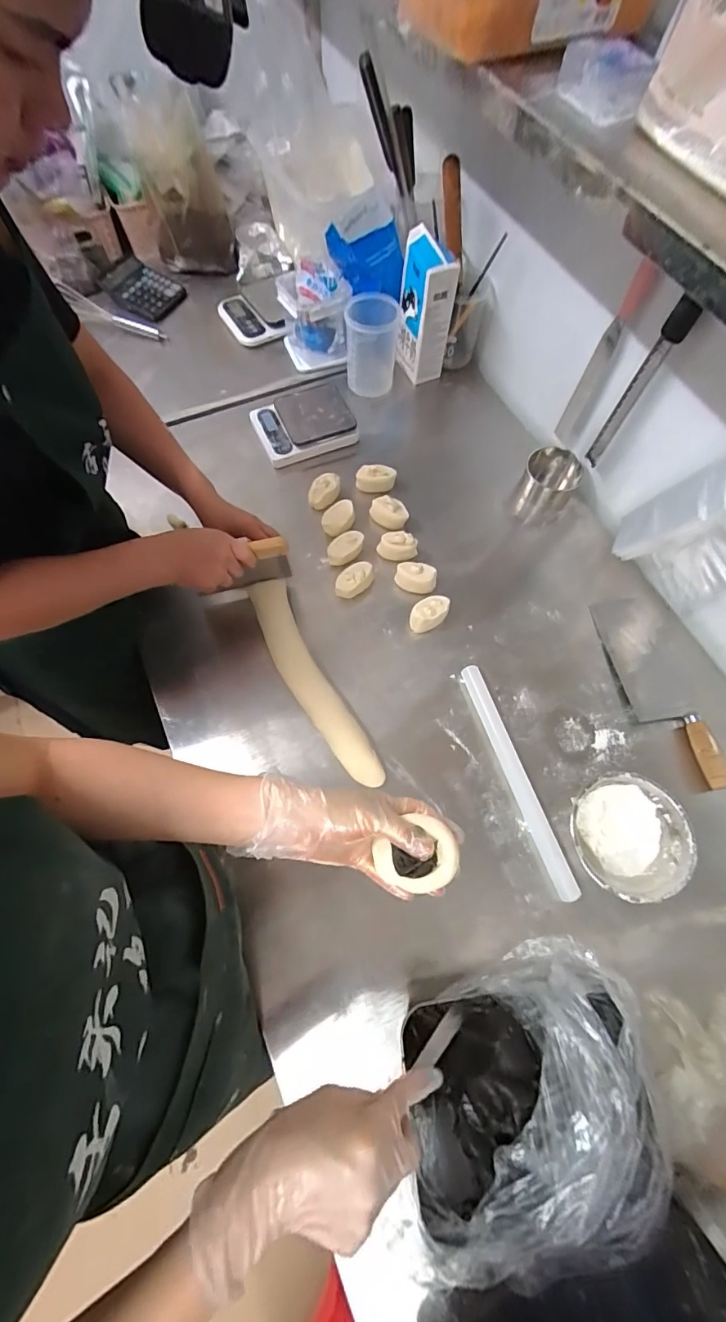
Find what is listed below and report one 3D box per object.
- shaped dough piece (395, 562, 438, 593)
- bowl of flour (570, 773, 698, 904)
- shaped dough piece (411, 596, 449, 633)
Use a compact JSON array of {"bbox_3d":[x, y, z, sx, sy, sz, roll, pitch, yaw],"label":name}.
[{"bbox_3d":[0.085,-0.134,0.742,0.064,0.037,0.037,16,69,5],"label":"shaped dough piece"},{"bbox_3d":[0.338,0.224,0.589,0.141,0.050,0.140,0,68,-1],"label":"bowl of flour"},{"bbox_3d":[0.103,-0.072,0.717,0.065,0.041,0.039,-39,74,-15],"label":"shaped dough piece"}]

